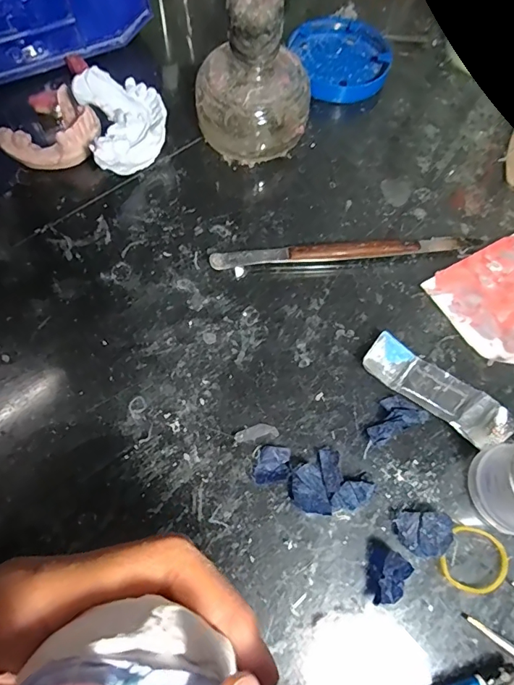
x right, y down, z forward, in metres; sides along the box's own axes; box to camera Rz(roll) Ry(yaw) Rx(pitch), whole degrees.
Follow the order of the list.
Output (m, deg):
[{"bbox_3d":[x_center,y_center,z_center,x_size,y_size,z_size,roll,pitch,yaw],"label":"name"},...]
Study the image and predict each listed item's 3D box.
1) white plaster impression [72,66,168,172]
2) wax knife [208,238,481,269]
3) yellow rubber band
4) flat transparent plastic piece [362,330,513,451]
[{"bbox_3d":[-0.086,-0.144,0.300,0.051,0.040,0.066,-19,69,-9],"label":"white plaster impression"},{"bbox_3d":[0.056,-0.057,0.285,0.169,0.011,0.010,-4,67,-3],"label":"wax knife"},{"bbox_3d":[0.107,0.108,0.221,0.029,0.004,0.030,1,67,-1],"label":"yellow rubber band"},{"bbox_3d":[0.101,0.027,0.252,0.085,0.010,0.027,36,71,13],"label":"flat transparent plastic piece"}]

